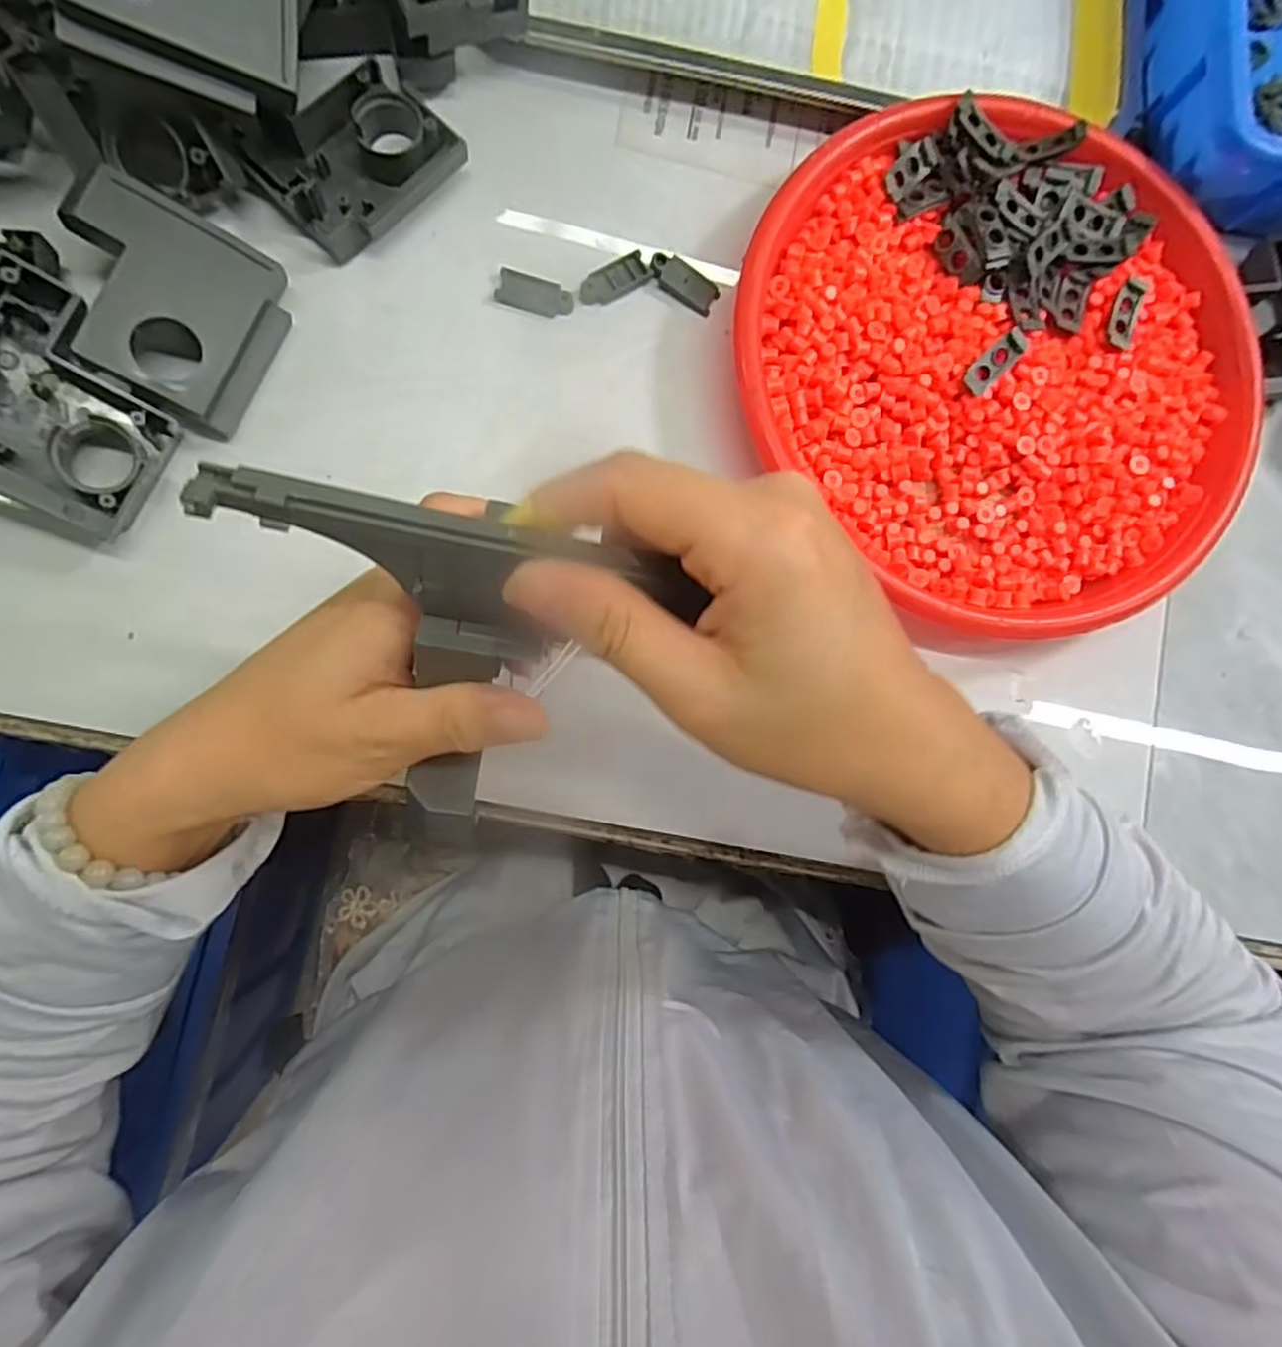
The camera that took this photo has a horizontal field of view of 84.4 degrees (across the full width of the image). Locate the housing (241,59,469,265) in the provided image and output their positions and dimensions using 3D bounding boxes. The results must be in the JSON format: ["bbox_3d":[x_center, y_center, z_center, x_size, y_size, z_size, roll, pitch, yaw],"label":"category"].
[{"bbox_3d":[-0.125,-0.226,0.315,0.056,0.020,0.077,43,82,-2],"label":"housing"}]

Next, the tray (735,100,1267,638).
[{"bbox_3d":[0.169,-0.148,0.338,0.241,0.032,0.227,1,85,-7],"label":"tray"}]

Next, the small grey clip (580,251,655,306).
[{"bbox_3d":[-0.012,-0.186,0.334,0.035,0.004,0.014,-32,90,-8],"label":"small grey clip"}]

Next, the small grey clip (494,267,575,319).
[{"bbox_3d":[-0.049,-0.177,0.328,0.036,0.004,0.017,16,84,-5],"label":"small grey clip"}]

